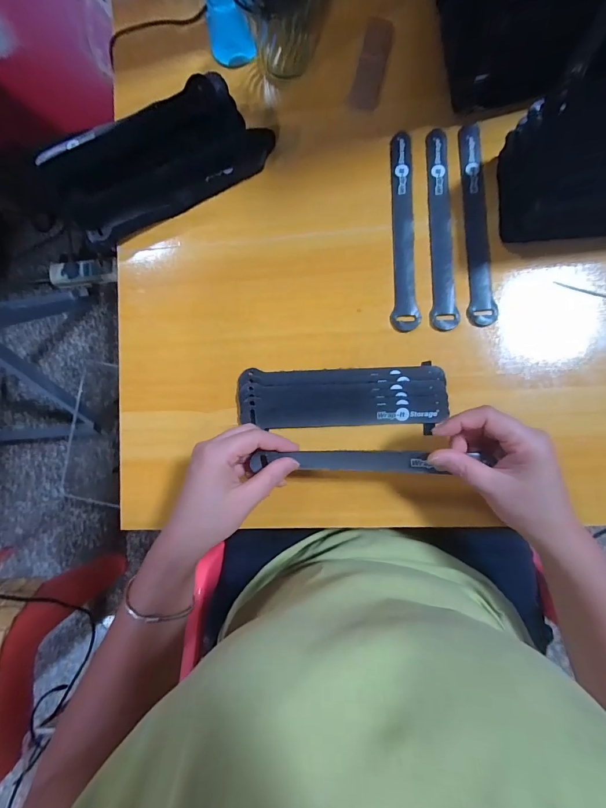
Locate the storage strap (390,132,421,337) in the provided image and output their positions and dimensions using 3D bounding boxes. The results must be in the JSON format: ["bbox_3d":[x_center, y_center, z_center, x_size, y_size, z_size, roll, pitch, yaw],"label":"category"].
[{"bbox_3d":[0.103,-0.175,0.357,0.026,0.004,0.206,1,88,6],"label":"storage strap"}]

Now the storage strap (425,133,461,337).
[{"bbox_3d":[0.139,-0.177,0.353,0.026,0.004,0.206,0,88,6],"label":"storage strap"}]

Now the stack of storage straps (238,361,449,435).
[{"bbox_3d":[0.037,-0.007,0.355,0.201,0.009,0.062,2,88,6],"label":"stack of storage straps"}]

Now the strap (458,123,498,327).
[{"bbox_3d":[0.173,-0.179,0.352,0.026,0.004,0.207,0,88,6],"label":"strap"}]

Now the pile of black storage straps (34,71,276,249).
[{"bbox_3d":[-0.151,-0.253,0.366,0.230,0.048,0.102,-26,83,4],"label":"pile of black storage straps"}]

